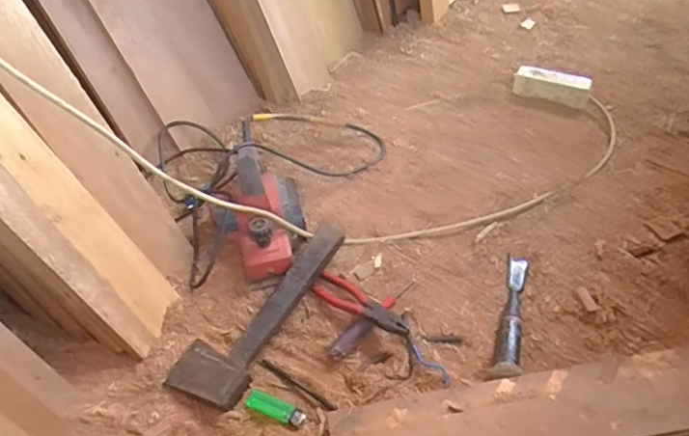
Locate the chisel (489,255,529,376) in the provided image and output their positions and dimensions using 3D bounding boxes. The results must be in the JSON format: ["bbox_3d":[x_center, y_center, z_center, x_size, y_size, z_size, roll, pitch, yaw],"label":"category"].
[{"bbox_3d":[0.247,0.137,0.794,0.034,0.031,0.231,12,46,14],"label":"chisel"}]

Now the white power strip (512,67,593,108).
[{"bbox_3d":[0.463,-0.294,1.209,0.162,0.054,0.060,14,47,16],"label":"white power strip"}]

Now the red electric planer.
[{"bbox_3d":[-0.142,-0.023,0.905,0.137,0.133,0.224,-10,45,-8],"label":"red electric planer"}]

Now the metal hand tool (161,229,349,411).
[{"bbox_3d":[-0.125,0.126,0.817,0.113,0.061,0.329,21,49,22],"label":"metal hand tool"}]

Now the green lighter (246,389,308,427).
[{"bbox_3d":[-0.092,0.257,0.726,0.085,0.007,0.027,18,48,20],"label":"green lighter"}]

